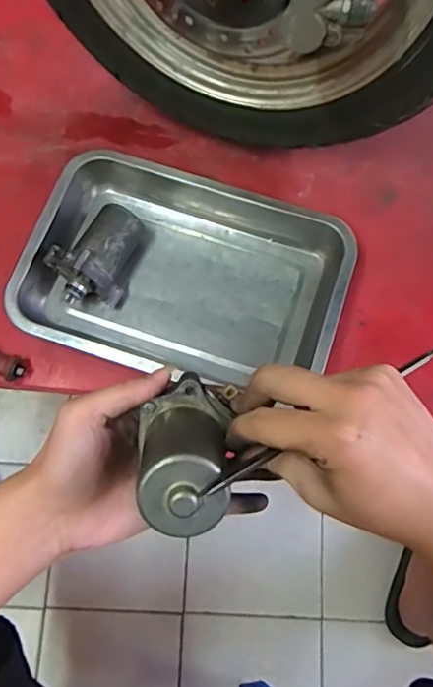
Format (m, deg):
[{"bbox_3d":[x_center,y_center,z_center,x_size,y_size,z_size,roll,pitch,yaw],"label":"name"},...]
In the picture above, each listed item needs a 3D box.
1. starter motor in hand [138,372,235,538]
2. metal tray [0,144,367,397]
[{"bbox_3d":[-0.020,0.062,0.321,0.053,0.089,0.046,2,114,-1],"label":"starter motor in hand"},{"bbox_3d":[-0.030,-0.066,0.565,0.307,0.058,0.208,19,75,4],"label":"metal tray"}]

